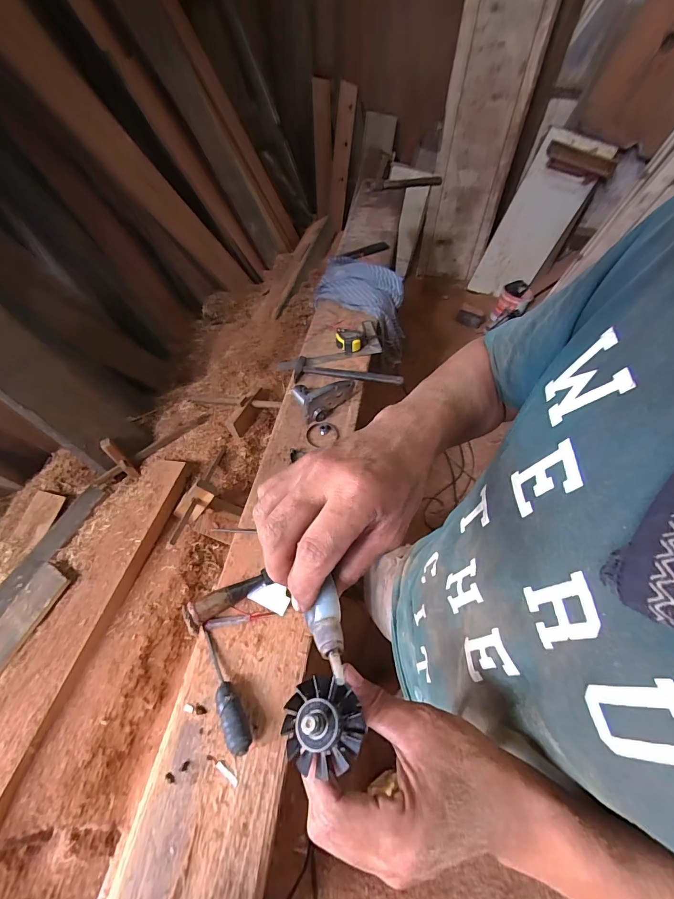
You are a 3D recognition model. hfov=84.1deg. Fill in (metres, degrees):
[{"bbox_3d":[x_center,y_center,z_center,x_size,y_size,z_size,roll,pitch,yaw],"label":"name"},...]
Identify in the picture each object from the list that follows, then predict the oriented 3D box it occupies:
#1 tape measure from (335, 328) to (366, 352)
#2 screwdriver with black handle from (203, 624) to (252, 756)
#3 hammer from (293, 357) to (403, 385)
[{"bbox_3d":[0.039,-0.307,1.058,0.085,0.038,0.067,0,55,-2],"label":"tape measure"},{"bbox_3d":[-0.186,0.383,0.606,0.032,0.029,0.195,-22,46,-20],"label":"screwdriver with black handle"},{"bbox_3d":[0.031,-0.214,1.009,0.290,0.035,0.086,4,55,0],"label":"hammer"}]

